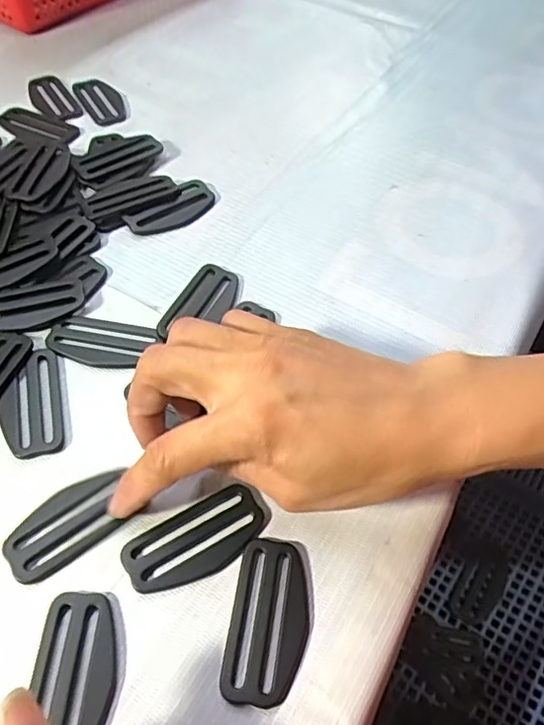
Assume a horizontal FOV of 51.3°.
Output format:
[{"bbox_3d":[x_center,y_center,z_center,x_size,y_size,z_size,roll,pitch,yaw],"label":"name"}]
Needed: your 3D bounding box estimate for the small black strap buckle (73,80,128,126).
[{"bbox_3d":[-0.126,-0.193,0.414,0.029,0.004,0.059,-24,59,-19],"label":"small black strap buckle"}]

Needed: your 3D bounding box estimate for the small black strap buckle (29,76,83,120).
[{"bbox_3d":[-0.160,-0.194,0.415,0.030,0.004,0.057,-22,59,-18],"label":"small black strap buckle"}]

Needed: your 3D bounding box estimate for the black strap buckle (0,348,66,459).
[{"bbox_3d":[-0.116,0.019,0.271,0.028,0.004,0.059,-14,56,-13],"label":"black strap buckle"}]

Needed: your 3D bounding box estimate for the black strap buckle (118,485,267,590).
[{"bbox_3d":[-0.031,0.074,0.235,0.059,0.004,0.028,-25,60,-20],"label":"black strap buckle"}]

